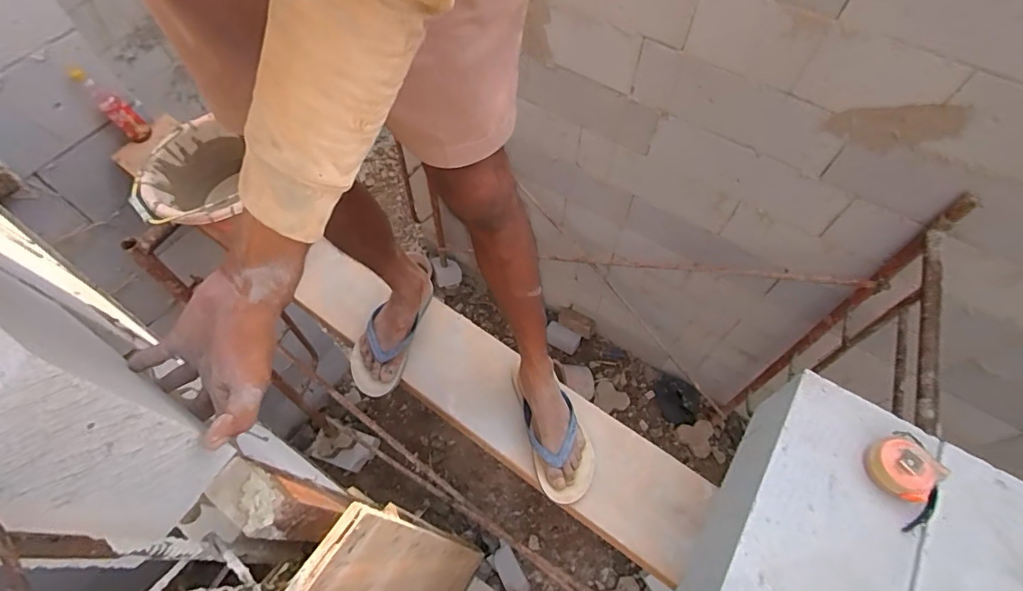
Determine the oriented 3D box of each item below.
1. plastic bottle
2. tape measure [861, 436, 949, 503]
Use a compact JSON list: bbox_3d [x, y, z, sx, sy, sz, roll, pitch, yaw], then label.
[{"bbox_3d":[-1.004,-0.481,1.233,0.056,0.192,0.061,16,60,38],"label":"plastic bottle"},{"bbox_3d":[0.532,0.235,0.675,0.076,0.036,0.078,0,62,0],"label":"tape measure"}]

